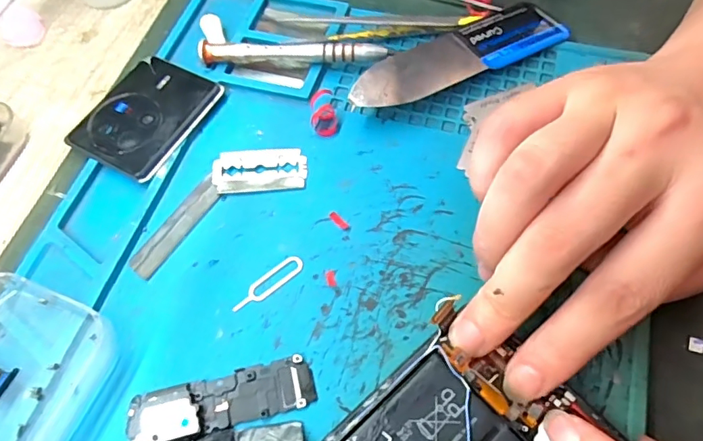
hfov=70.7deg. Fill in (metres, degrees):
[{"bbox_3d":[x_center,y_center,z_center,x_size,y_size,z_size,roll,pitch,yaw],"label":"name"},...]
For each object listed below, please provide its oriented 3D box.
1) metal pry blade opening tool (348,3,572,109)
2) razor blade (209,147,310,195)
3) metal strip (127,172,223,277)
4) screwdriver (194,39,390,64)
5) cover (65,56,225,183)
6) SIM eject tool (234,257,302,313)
[{"bbox_3d":[0.053,-0.082,0.245,0.118,0.014,0.035,-28,64,-11],"label":"metal pry blade opening tool"},{"bbox_3d":[-0.042,-0.024,0.227,0.042,0.004,0.024,-3,62,2],"label":"razor blade"},{"bbox_3d":[-0.077,0.002,0.216,0.013,0.004,0.051,29,68,17],"label":"metal strip"},{"bbox_3d":[-0.029,-0.083,0.250,0.095,0.012,0.008,3,63,5],"label":"screwdriver"},{"bbox_3d":[-0.099,-0.051,0.242,0.050,0.007,0.063,24,67,15],"label":"cover"},{"bbox_3d":[-0.034,0.026,0.203,0.033,0.004,0.009,-37,68,-15],"label":"SIM eject tool"}]

